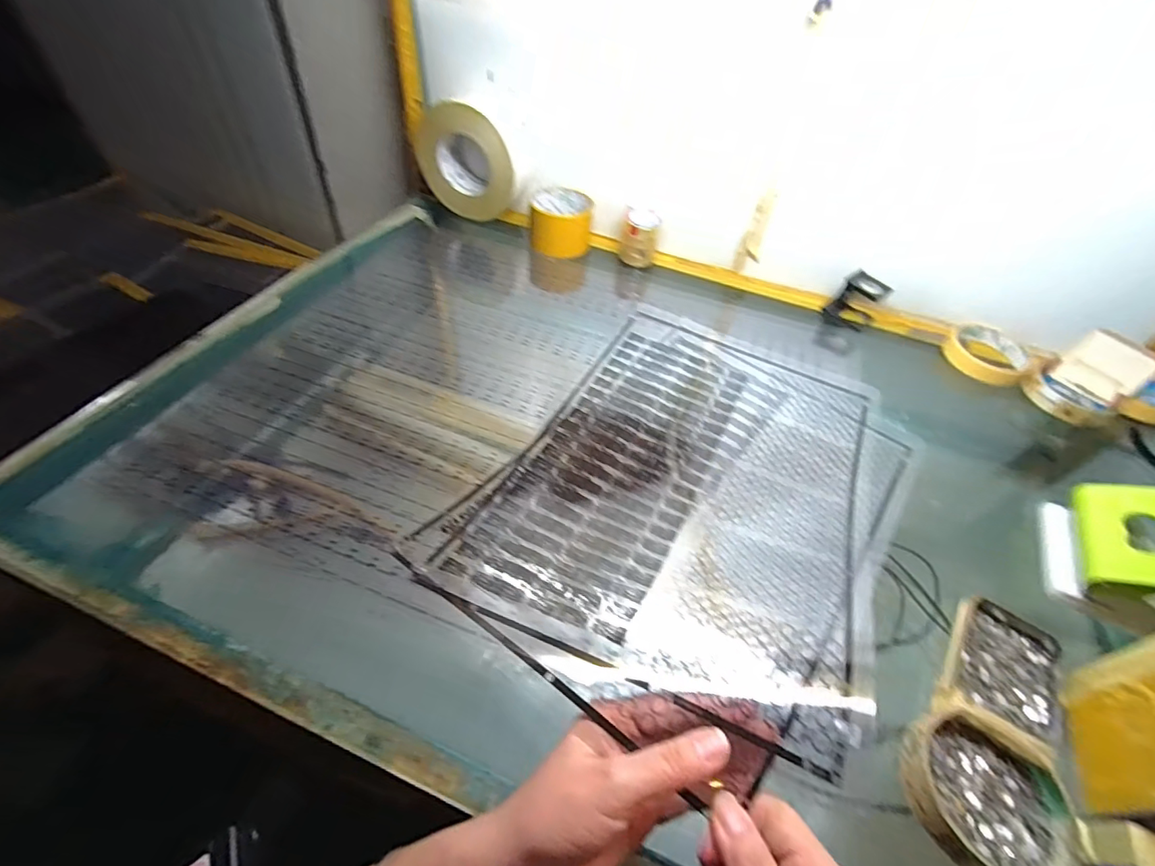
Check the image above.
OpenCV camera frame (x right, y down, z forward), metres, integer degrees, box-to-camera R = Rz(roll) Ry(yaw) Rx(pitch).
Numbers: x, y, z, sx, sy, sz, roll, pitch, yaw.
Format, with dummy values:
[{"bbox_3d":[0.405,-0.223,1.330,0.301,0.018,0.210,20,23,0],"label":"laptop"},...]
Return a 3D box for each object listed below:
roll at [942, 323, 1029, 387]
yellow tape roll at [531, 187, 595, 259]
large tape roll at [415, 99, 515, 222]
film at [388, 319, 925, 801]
[{"bbox_3d":[0.483,-0.094,0.592,0.082,0.034,0.082,3,49,-4],"label":"roll"},{"bbox_3d":[-0.021,-0.277,0.664,0.080,0.052,0.082,3,49,-4],"label":"yellow tape roll"},{"bbox_3d":[-0.139,-0.360,0.667,0.138,0.125,0.056,22,50,13],"label":"large tape roll"},{"bbox_3d":[0.108,0.021,0.415,0.295,0.068,0.429,30,52,18],"label":"film"}]

